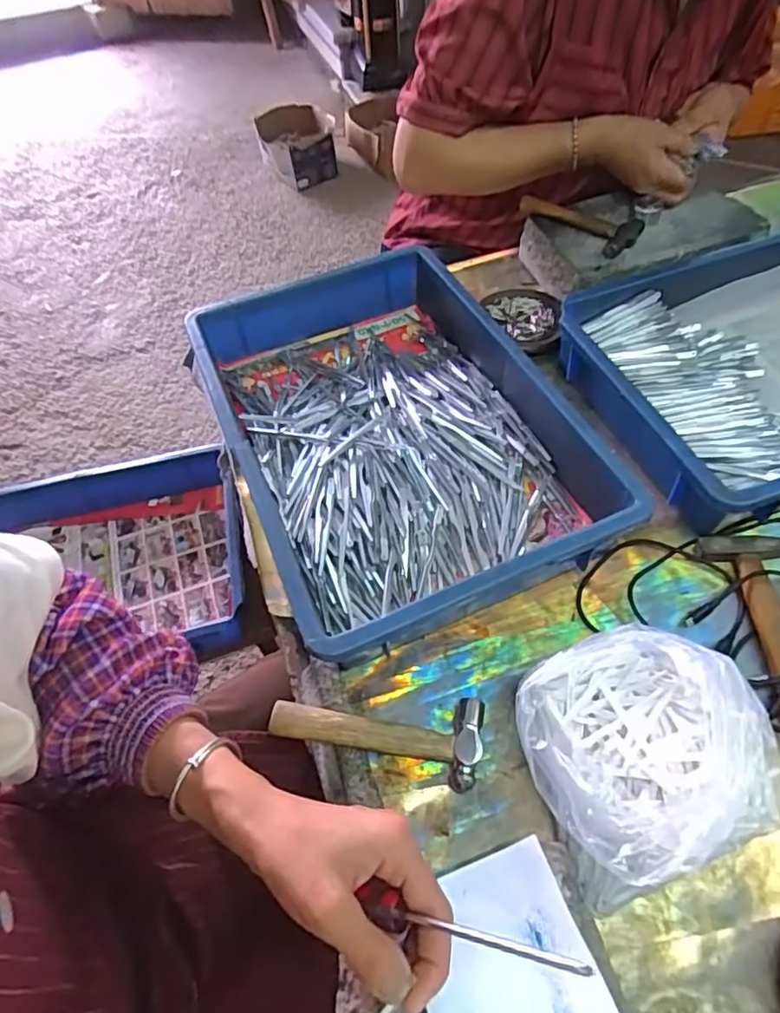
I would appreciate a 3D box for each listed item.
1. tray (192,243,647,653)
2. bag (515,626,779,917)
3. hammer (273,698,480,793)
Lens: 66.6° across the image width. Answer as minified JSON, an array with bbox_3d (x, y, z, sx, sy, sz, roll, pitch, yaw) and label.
[{"bbox_3d":[-0.004,-0.080,0.570,0.288,0.071,0.418,-22,56,-10],"label":"tray"},{"bbox_3d":[0.158,0.156,0.384,0.133,0.095,0.136,-21,56,-10],"label":"bag"},{"bbox_3d":[-0.010,0.165,0.438,0.153,0.021,0.061,5,56,8],"label":"hammer"}]

